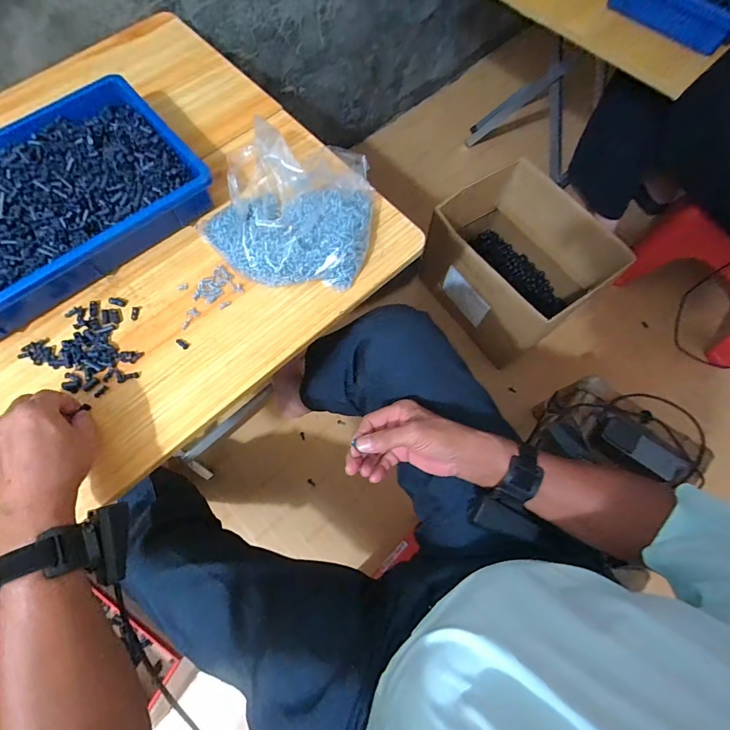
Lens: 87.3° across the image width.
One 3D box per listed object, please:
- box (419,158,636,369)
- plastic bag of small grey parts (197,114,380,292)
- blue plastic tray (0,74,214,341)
[{"bbox_3d":[0.355,-0.246,0.958,0.279,0.286,0.391,-35,75,-12],"label":"box"},{"bbox_3d":[-0.099,-0.207,0.480,0.217,0.081,0.198,3,71,0],"label":"plastic bag of small grey parts"},{"bbox_3d":[-0.406,-0.202,0.489,0.360,0.060,0.248,-39,76,-13],"label":"blue plastic tray"}]

